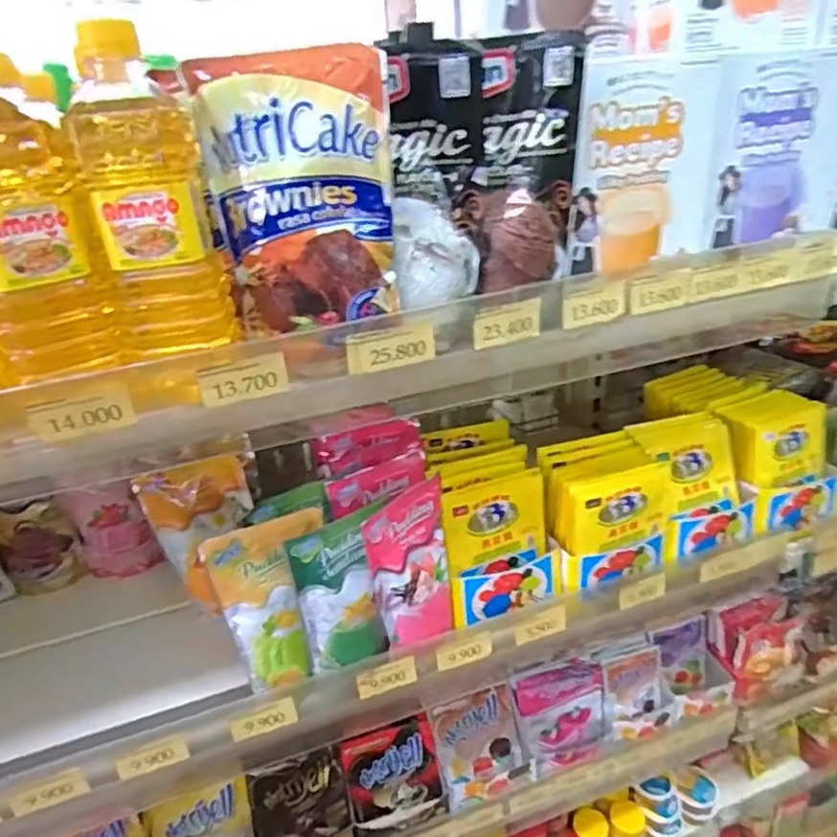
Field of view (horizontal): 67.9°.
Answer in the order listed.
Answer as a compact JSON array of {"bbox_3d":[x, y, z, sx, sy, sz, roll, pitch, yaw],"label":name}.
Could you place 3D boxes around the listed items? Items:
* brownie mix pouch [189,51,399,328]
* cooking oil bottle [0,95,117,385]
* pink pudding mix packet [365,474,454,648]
[{"bbox_3d":[-0.069,-0.133,0.374,0.104,0.152,0.035,-10,27,-9],"label":"brownie mix pouch"},{"bbox_3d":[-0.220,-0.109,0.337,0.059,0.171,0.055,-25,33,-34],"label":"cooking oil bottle"},{"bbox_3d":[-0.006,0.127,0.527,0.083,0.137,0.013,-18,18,-39],"label":"pink pudding mix packet"}]

